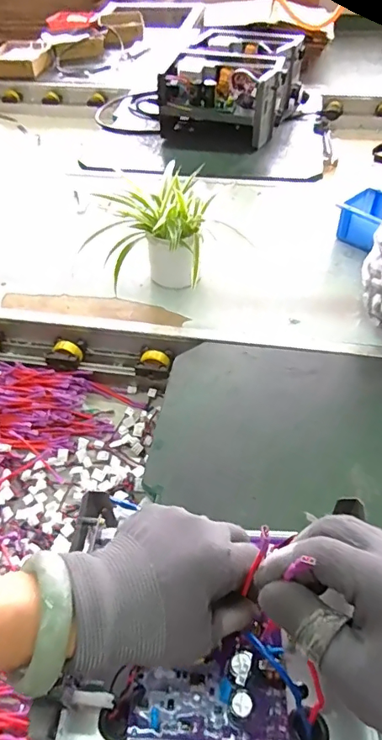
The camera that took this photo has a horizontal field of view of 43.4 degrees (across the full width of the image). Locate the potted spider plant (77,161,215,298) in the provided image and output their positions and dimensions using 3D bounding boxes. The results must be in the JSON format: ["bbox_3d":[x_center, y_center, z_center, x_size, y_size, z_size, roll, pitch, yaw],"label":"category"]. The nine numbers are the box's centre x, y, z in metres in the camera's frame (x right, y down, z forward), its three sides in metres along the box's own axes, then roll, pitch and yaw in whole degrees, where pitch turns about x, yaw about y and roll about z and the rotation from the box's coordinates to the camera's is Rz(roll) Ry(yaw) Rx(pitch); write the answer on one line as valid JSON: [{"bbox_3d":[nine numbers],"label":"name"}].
[{"bbox_3d":[-0.070,-0.227,0.820,0.185,0.140,0.154,12,49,14],"label":"potted spider plant"}]

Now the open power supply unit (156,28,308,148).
[{"bbox_3d":[0.127,-0.765,1.294,0.311,0.167,0.416,13,49,13],"label":"open power supply unit"}]

